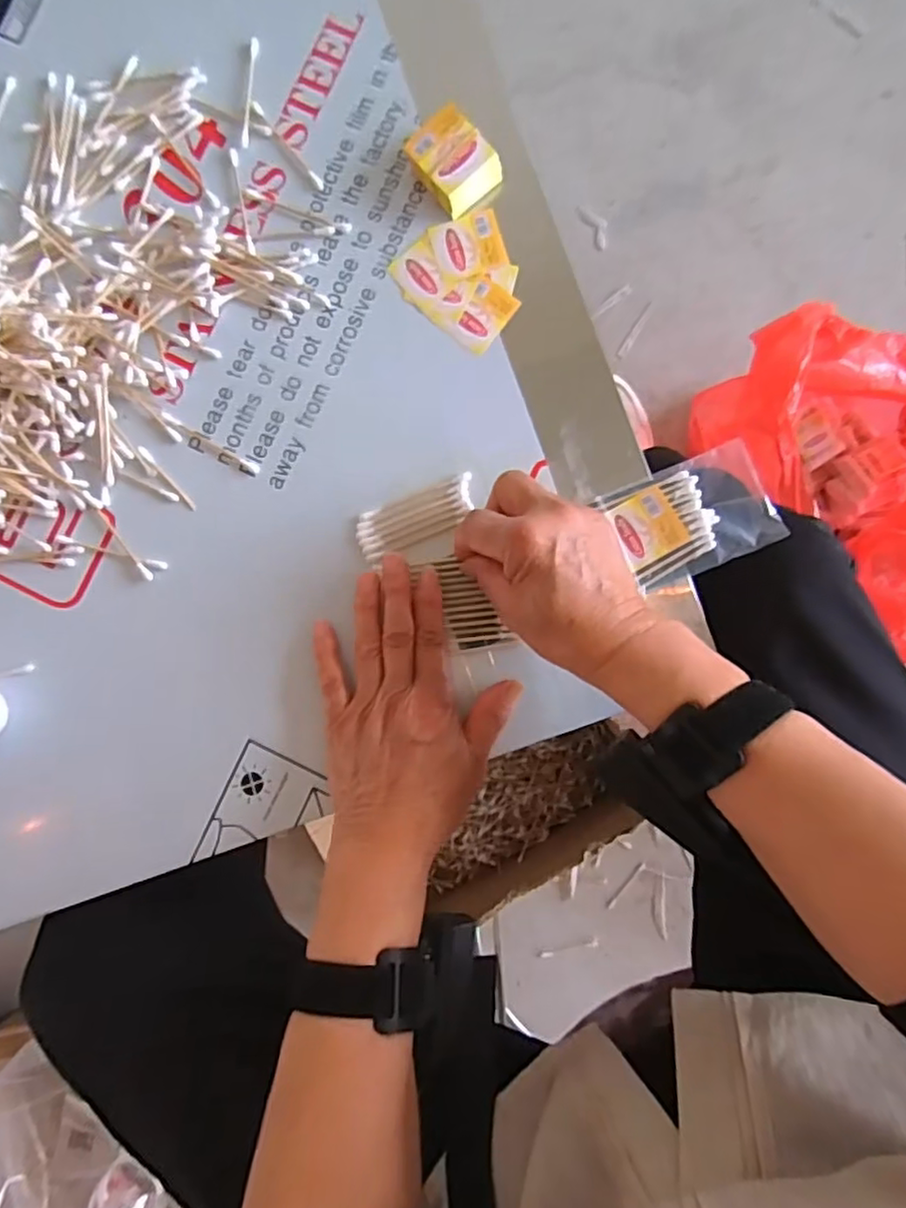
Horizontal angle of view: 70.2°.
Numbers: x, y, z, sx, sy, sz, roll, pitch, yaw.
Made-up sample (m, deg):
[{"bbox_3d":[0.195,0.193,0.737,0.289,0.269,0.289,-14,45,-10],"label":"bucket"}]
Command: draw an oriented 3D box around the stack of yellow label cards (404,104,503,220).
[{"bbox_3d":[0.001,-0.270,0.397,0.042,0.021,0.048,-39,87,0],"label":"stack of yellow label cards"}]

